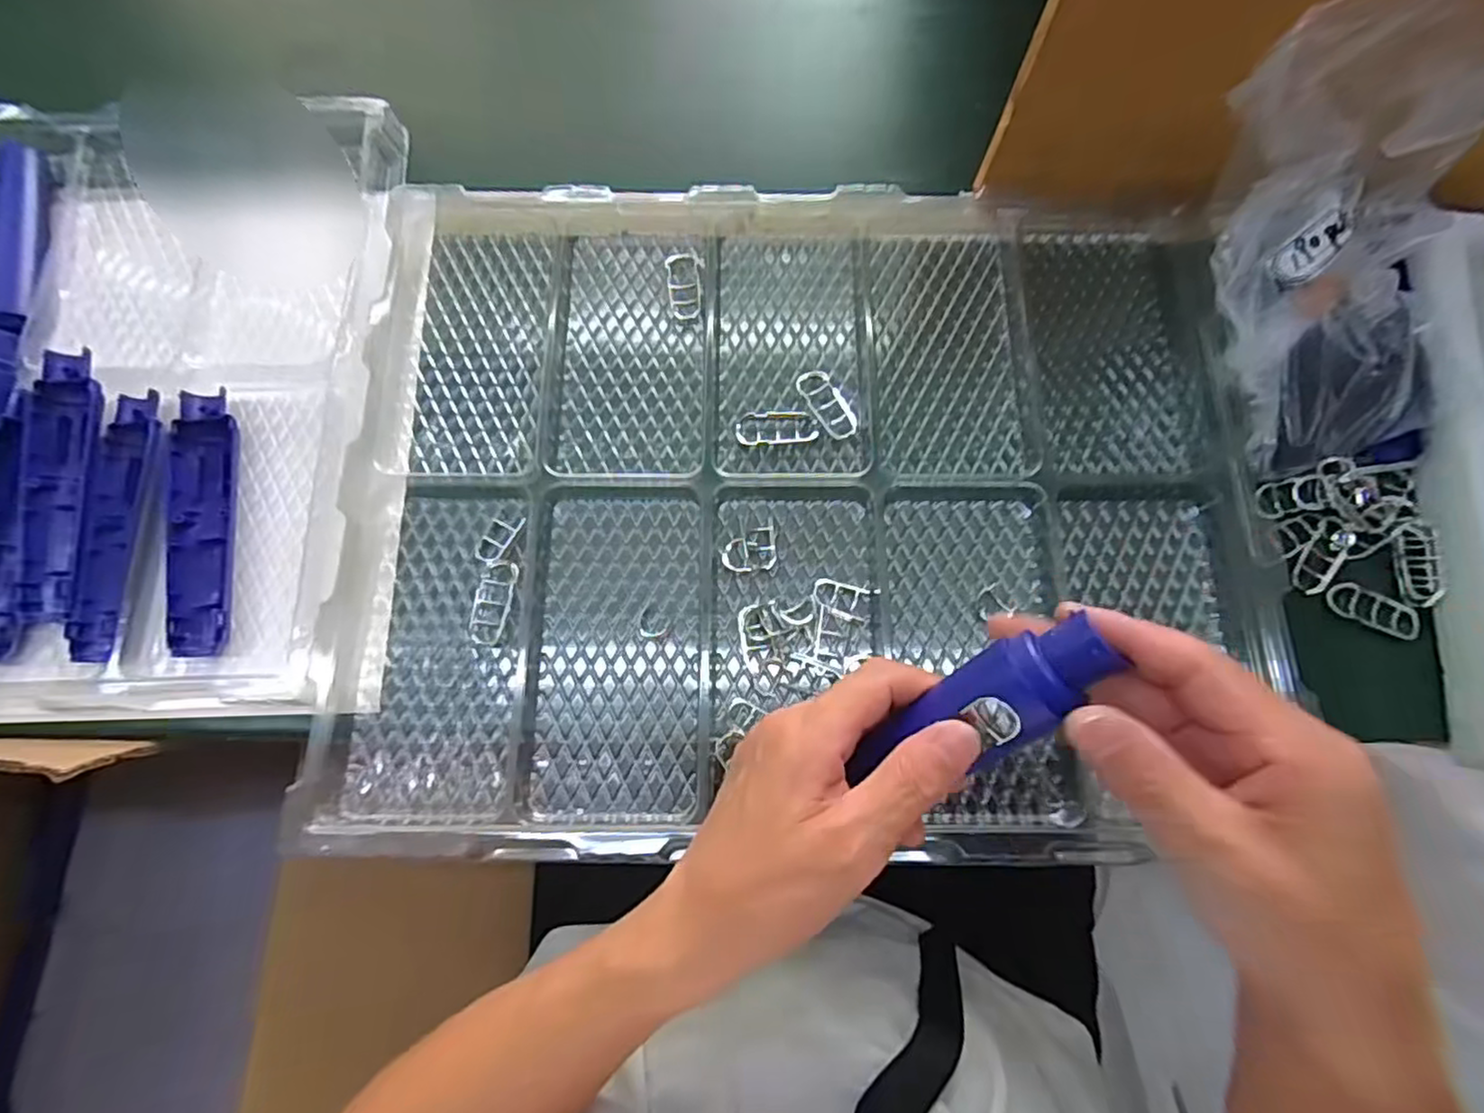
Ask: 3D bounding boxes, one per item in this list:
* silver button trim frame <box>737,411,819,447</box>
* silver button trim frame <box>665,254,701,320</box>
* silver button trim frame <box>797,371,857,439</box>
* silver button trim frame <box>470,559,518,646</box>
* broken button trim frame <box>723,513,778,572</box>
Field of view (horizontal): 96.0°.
[{"bbox_3d":[0.023,-0.085,0.439,0.053,0.004,0.024,-1,74,0],"label":"silver button trim frame"},{"bbox_3d":[-0.040,-0.188,0.461,0.025,0.006,0.055,-11,71,11],"label":"silver button trim frame"},{"bbox_3d":[0.056,-0.101,0.441,0.024,0.004,0.055,-29,76,-8],"label":"silver button trim frame"},{"bbox_3d":[-0.150,0.027,0.402,0.023,0.005,0.051,8,74,2],"label":"silver button trim frame"},{"bbox_3d":[0.005,-0.008,0.413,0.033,0.004,0.035,-4,74,-1],"label":"broken button trim frame"}]

